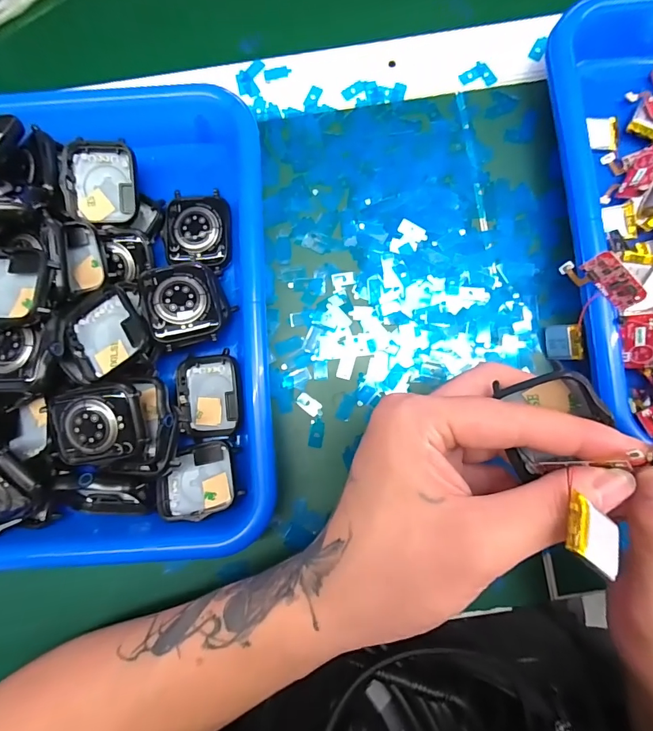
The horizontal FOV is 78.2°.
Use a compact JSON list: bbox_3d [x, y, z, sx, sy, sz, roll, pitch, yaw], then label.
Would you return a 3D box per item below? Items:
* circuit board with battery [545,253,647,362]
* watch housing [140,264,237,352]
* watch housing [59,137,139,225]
[{"bbox_3d":[0.133,-0.029,0.207,0.031,0.059,0.020,12,41,3],"label":"circuit board with battery"},{"bbox_3d":[-0.072,-0.033,0.208,0.041,0.009,0.042,-15,83,-19],"label":"watch housing"},{"bbox_3d":[-0.124,-0.100,0.222,0.038,0.011,0.043,-6,101,-10],"label":"watch housing"}]

